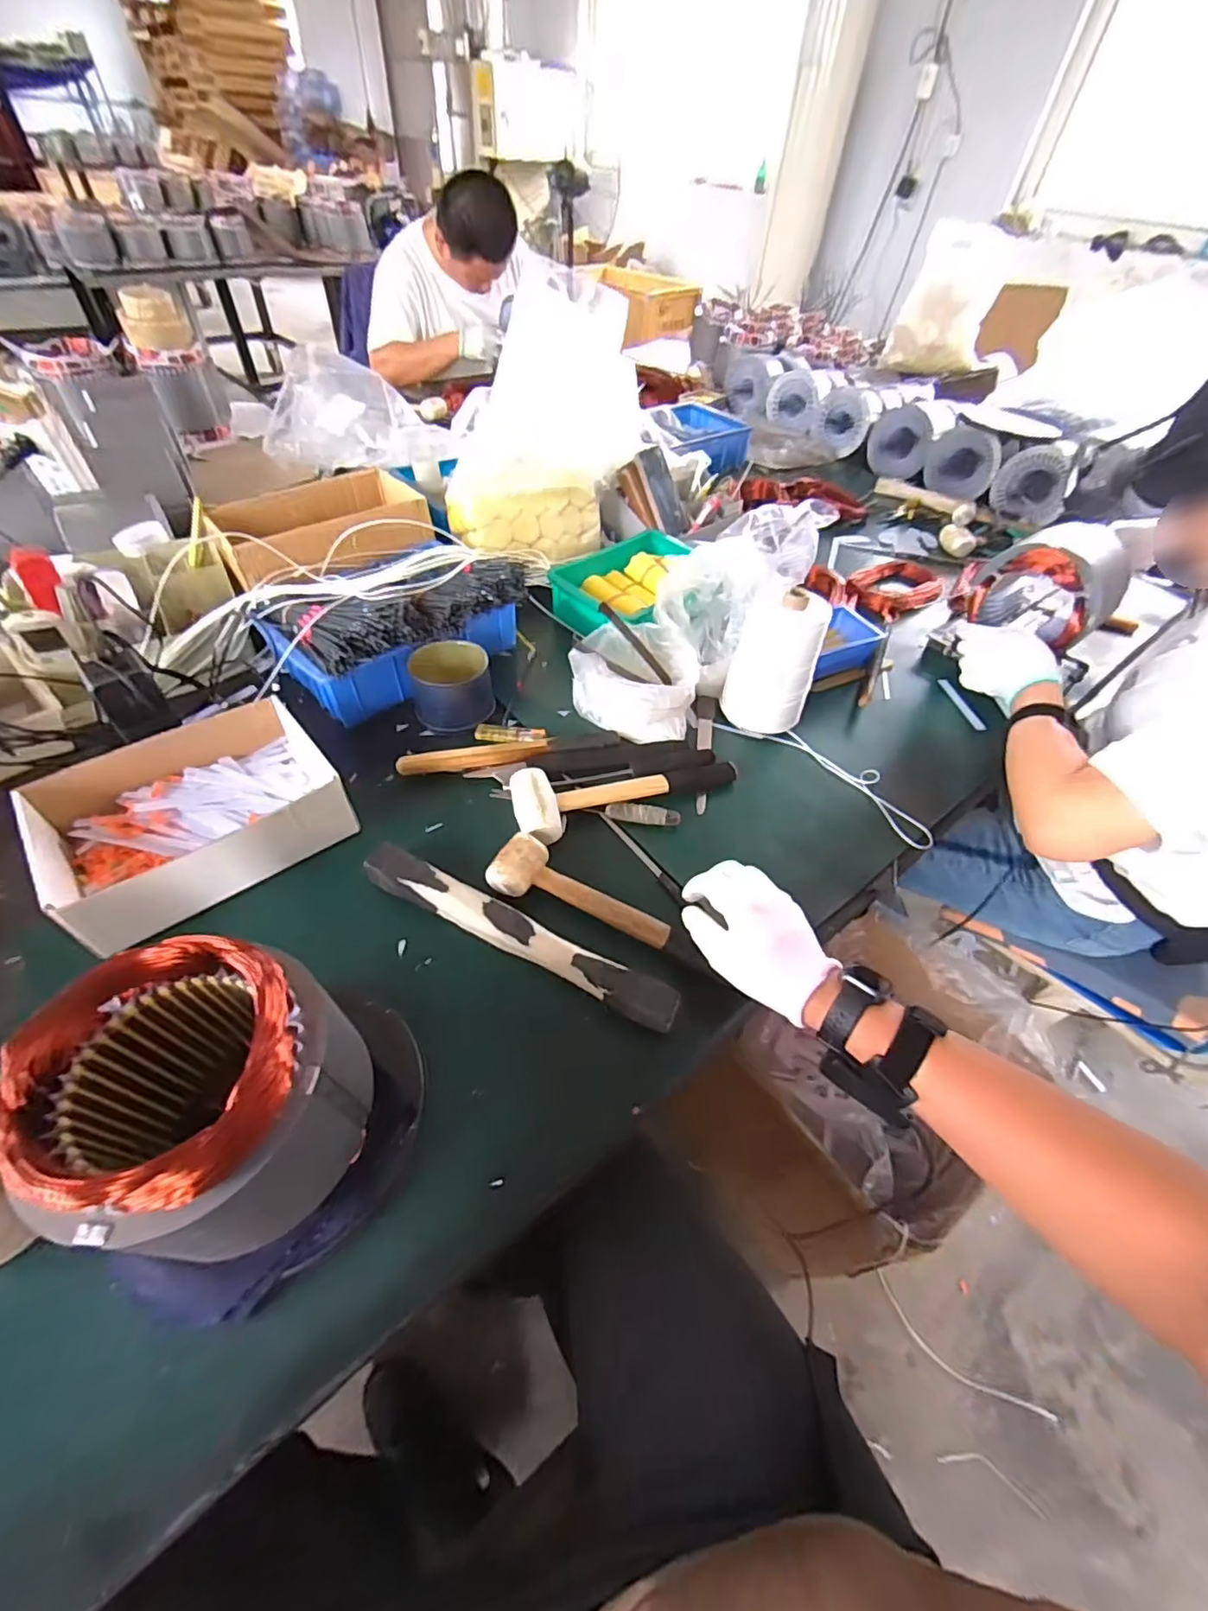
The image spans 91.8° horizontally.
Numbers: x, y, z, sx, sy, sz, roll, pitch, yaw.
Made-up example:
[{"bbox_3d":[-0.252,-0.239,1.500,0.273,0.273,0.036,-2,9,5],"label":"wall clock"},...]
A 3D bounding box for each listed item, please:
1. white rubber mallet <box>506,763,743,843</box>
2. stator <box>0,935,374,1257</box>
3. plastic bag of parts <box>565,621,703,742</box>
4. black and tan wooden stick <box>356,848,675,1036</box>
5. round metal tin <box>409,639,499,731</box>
[{"bbox_3d":[0.028,-0.025,0.652,0.264,0.043,0.087,-14,52,-15],"label":"white rubber mallet"},{"bbox_3d":[-0.229,0.169,0.345,0.136,0.139,0.126,2,50,-2],"label":"stator"},{"bbox_3d":[0.035,-0.155,0.743,0.155,0.080,0.154,1,50,-2],"label":"plastic bag of parts"},{"bbox_3d":[-0.082,0.116,0.532,0.315,0.030,0.037,24,53,16],"label":"black and tan wooden stick"},{"bbox_3d":[-0.191,-0.153,0.734,0.097,0.064,0.100,-10,51,-12],"label":"round metal tin"}]

